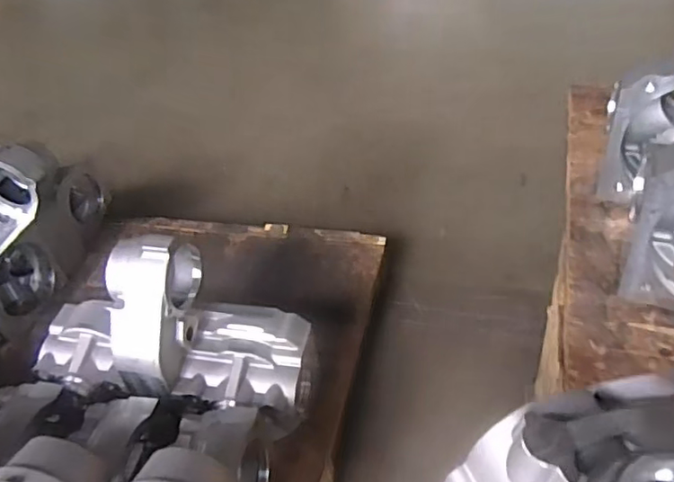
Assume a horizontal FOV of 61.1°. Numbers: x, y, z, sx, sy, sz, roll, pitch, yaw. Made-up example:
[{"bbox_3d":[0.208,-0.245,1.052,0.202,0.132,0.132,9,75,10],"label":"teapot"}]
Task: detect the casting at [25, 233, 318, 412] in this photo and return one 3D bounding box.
[{"bbox_3d":[-0.281,0.138,0.941,0.461,0.276,0.186,4,41,13],"label":"casting"}]

